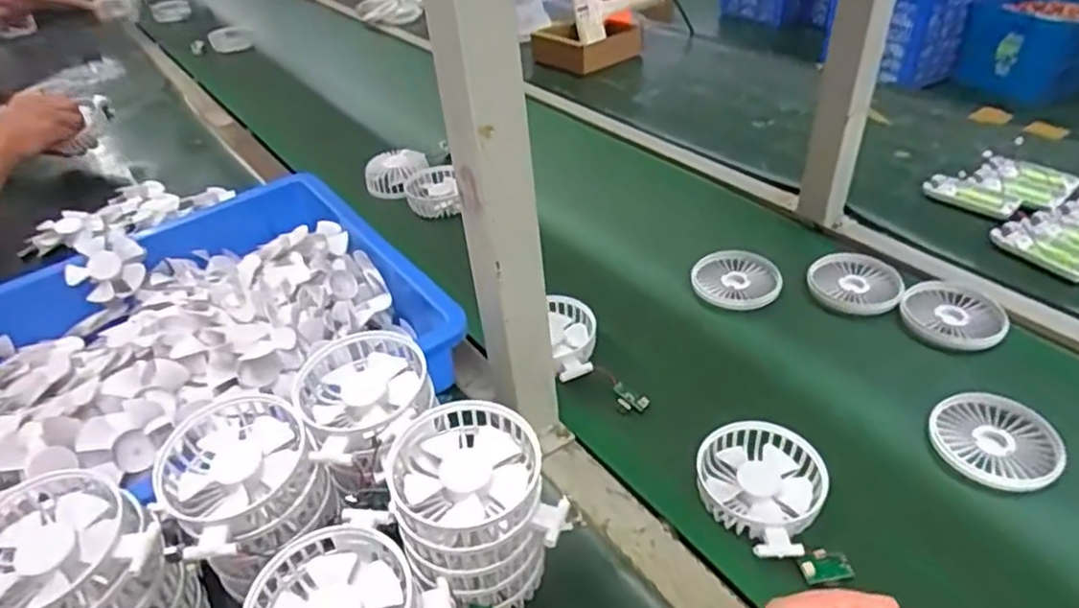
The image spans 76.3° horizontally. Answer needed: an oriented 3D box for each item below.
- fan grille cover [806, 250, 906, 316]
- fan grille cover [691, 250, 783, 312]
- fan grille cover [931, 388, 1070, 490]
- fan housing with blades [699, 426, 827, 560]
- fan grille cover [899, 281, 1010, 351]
[{"bbox_3d":[0.323,-0.024,0.704,0.084,0.018,0.091,11,41,20],"label":"fan grille cover"},{"bbox_3d":[0.209,-0.024,0.727,0.089,0.020,0.089,16,43,25],"label":"fan grille cover"},{"bbox_3d":[0.355,0.104,0.535,0.078,0.018,0.089,-13,38,-8],"label":"fan grille cover"},{"bbox_3d":[0.169,0.136,0.509,0.085,0.032,0.100,-21,41,-20],"label":"fan housing with blades"},{"bbox_3d":[0.391,0.011,0.650,0.082,0.016,0.083,2,39,8],"label":"fan grille cover"}]

